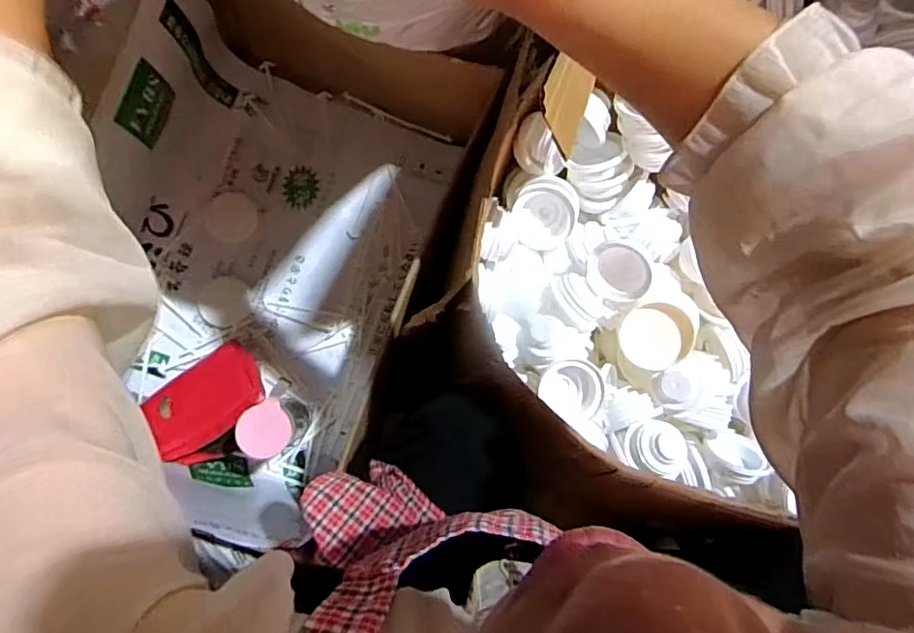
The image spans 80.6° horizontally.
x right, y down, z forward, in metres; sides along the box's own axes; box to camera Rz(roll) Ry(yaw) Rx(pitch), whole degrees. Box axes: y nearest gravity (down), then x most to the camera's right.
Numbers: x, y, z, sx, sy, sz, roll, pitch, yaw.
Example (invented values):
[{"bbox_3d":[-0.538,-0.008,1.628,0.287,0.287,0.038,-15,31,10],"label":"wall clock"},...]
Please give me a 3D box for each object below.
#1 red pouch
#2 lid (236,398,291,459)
[{"bbox_3d":[-0.370,0.128,0.810,0.166,0.072,0.129,-40,91,-10],"label":"red pouch"},{"bbox_3d":[-0.246,0.145,0.685,0.064,0.015,0.066,1,85,-8],"label":"lid"}]

